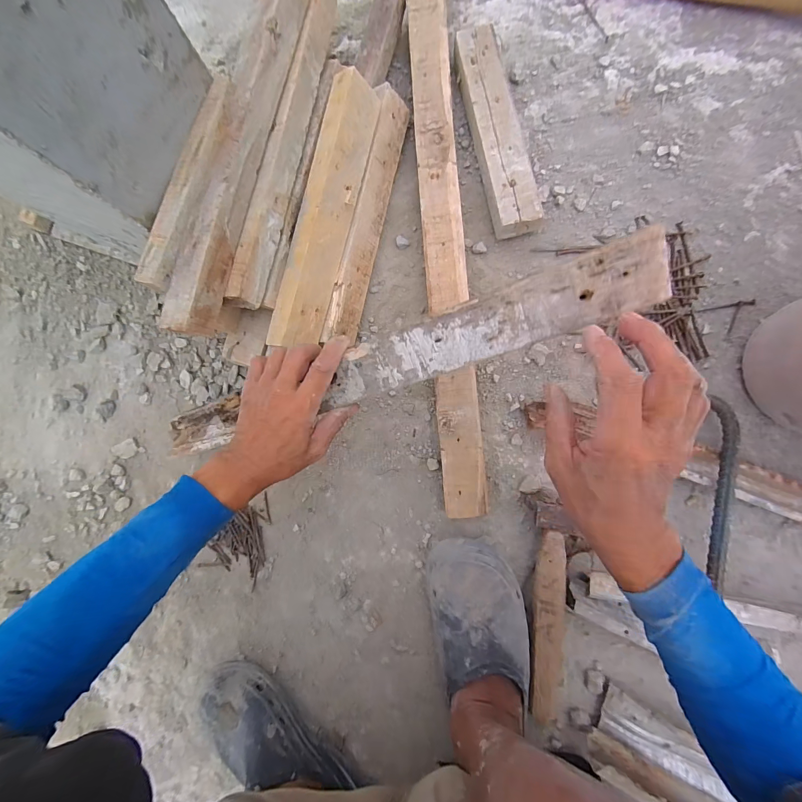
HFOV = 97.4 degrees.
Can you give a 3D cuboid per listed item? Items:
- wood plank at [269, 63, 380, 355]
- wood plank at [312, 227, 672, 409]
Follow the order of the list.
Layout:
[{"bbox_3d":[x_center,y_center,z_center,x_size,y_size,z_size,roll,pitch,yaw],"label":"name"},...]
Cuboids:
[{"bbox_3d":[-0.095,-0.235,0.456,0.034,0.061,0.337,16,92,44],"label":"wood plank"},{"bbox_3d":[0.058,-0.056,0.308,0.296,0.020,0.051,-18,83,22],"label":"wood plank"}]

